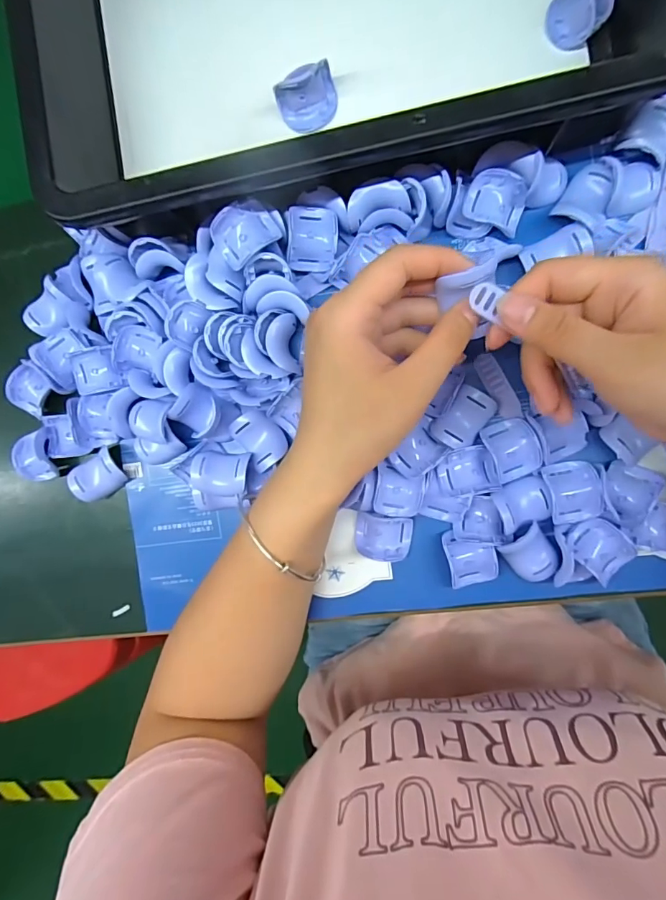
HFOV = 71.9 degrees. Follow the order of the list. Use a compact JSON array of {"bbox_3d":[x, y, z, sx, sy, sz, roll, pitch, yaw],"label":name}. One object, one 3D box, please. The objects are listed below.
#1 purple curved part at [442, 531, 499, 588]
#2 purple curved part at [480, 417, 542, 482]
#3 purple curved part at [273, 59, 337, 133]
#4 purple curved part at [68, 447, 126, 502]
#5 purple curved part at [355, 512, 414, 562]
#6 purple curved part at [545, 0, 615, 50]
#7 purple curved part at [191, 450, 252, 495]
[{"bbox_3d":[0.090,0.071,0.297,0.030,0.010,0.038,-13,92,8],"label":"purple curved part"},{"bbox_3d":[0.114,-0.001,0.291,0.028,0.011,0.037,-24,88,8],"label":"purple curved part"},{"bbox_3d":[-0.015,-0.221,0.288,0.037,0.029,0.022,-25,88,8],"label":"purple curved part"},{"bbox_3d":[-0.169,0.019,0.333,0.038,0.020,0.029,-29,87,8],"label":"purple curved part"},{"bbox_3d":[0.033,0.058,0.307,0.037,0.016,0.029,6,92,8],"label":"purple curved part"},{"bbox_3d":[0.144,-0.259,0.263,0.032,0.024,0.034,0,91,8],"label":"purple curved part"},{"bbox_3d":[-0.075,0.016,0.309,0.038,0.018,0.027,3,91,8],"label":"purple curved part"}]

